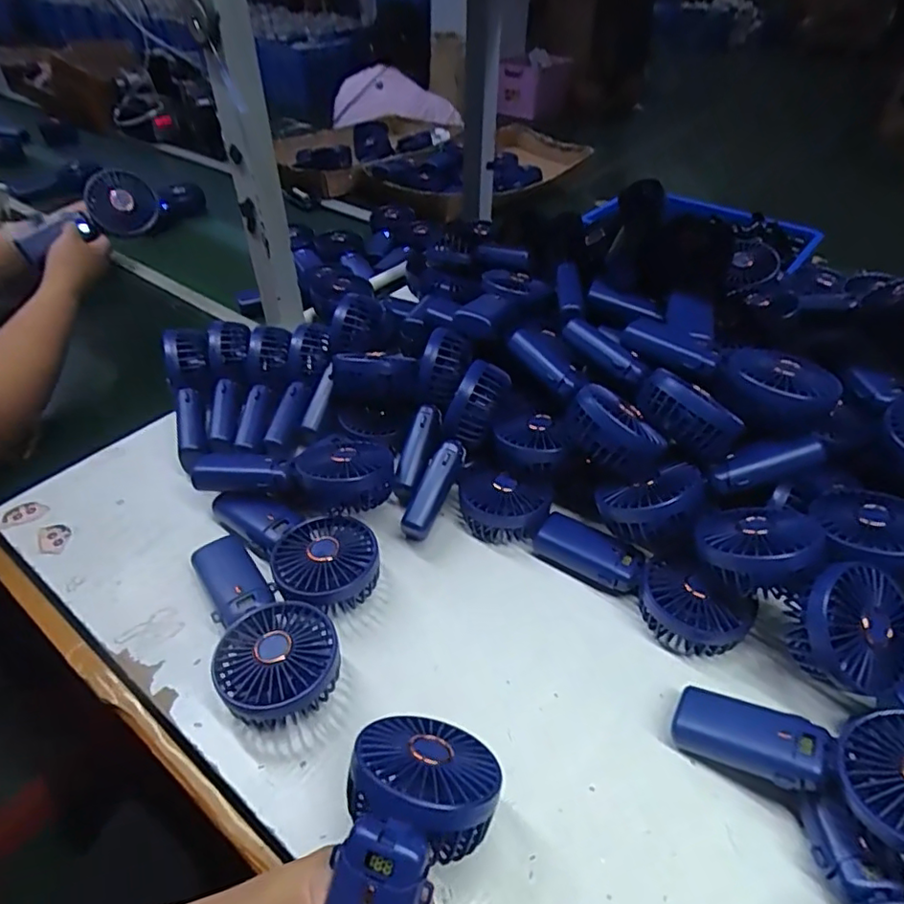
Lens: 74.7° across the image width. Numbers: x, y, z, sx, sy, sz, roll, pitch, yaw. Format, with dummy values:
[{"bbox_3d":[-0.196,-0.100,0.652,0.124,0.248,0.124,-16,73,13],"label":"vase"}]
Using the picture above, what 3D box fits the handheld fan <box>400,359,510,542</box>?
[{"bbox_3d":[0.007,0.002,0.563,0.032,0.079,0.177,22,76,20],"label":"handheld fan"}]

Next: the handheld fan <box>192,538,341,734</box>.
[{"bbox_3d":[-0.151,0.126,0.459,0.085,0.041,0.184,-22,47,-25],"label":"handheld fan"}]

